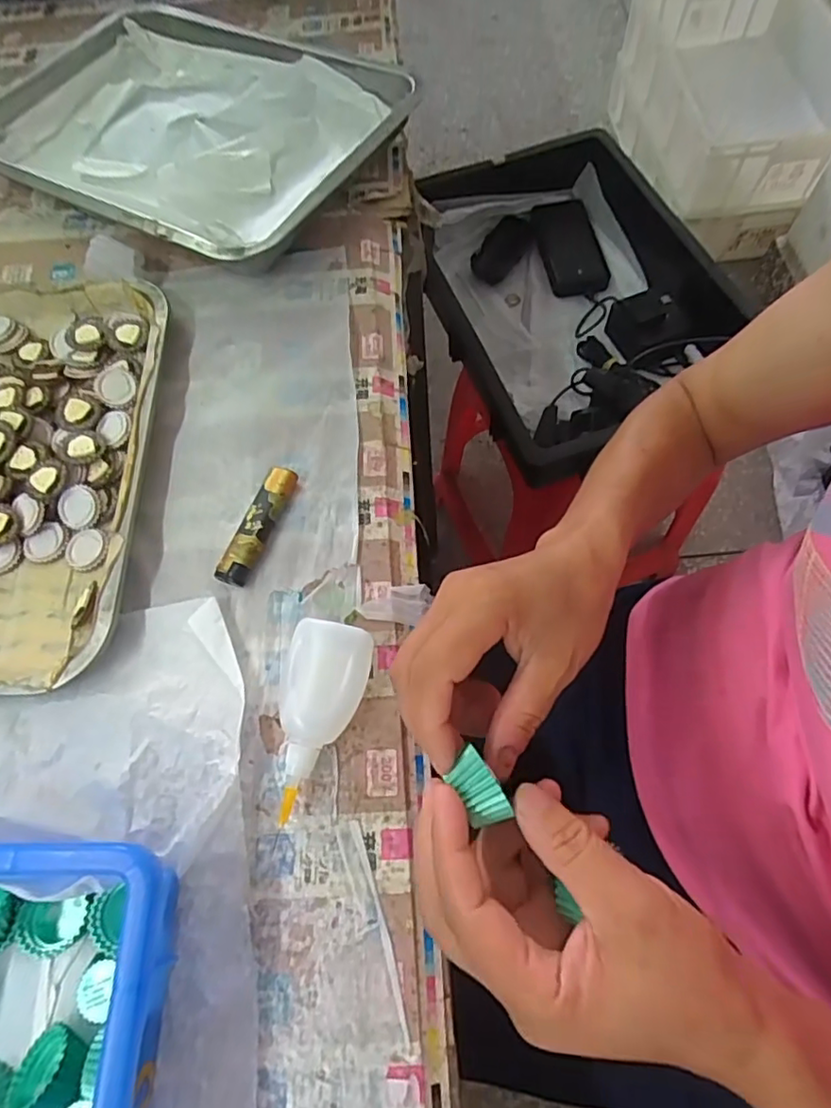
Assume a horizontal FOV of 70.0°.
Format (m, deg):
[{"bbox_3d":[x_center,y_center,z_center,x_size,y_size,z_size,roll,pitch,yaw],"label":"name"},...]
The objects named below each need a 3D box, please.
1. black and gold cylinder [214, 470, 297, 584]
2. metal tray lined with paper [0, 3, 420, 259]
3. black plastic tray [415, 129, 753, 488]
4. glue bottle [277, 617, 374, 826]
[{"bbox_3d":[-0.098,-0.018,0.368,0.019,0.013,0.079,20,68,11],"label":"black and gold cylinder"},{"bbox_3d":[-0.192,-0.361,0.503,0.350,0.056,0.252,28,70,14],"label":"metal tray lined with paper"},{"bbox_3d":[0.189,-0.303,0.713,0.301,0.105,0.433,-19,65,-7],"label":"black plastic tray"},{"bbox_3d":[-0.051,0.086,0.314,0.043,0.028,0.096,8,66,6],"label":"glue bottle"}]

